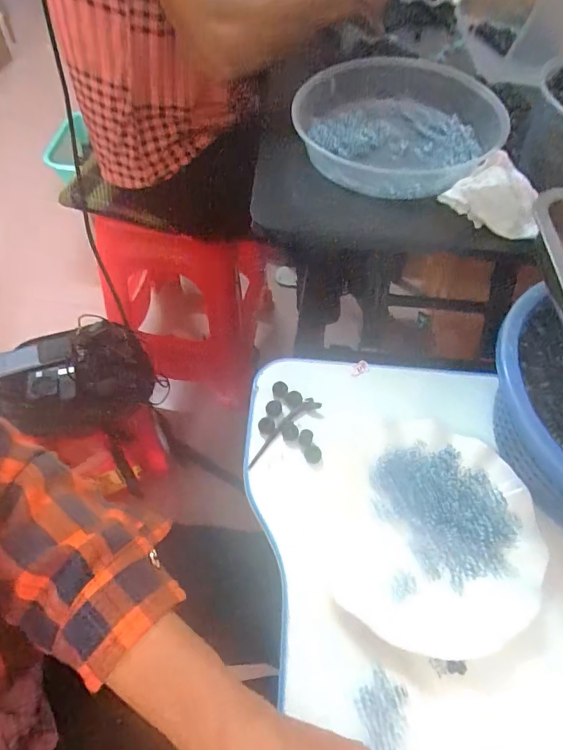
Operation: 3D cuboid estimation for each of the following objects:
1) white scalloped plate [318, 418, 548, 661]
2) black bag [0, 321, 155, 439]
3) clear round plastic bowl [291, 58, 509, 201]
[{"bbox_3d":[0.123,0.127,0.382,0.172,0.017,0.182,2,55,-3],"label":"white scalloped plate"},{"bbox_3d":[-0.356,0.004,0.784,0.248,0.084,0.191,-18,58,-16],"label":"black bag"},{"bbox_3d":[0.127,-0.301,0.539,0.209,0.061,0.231,-9,56,-10],"label":"clear round plastic bowl"}]

